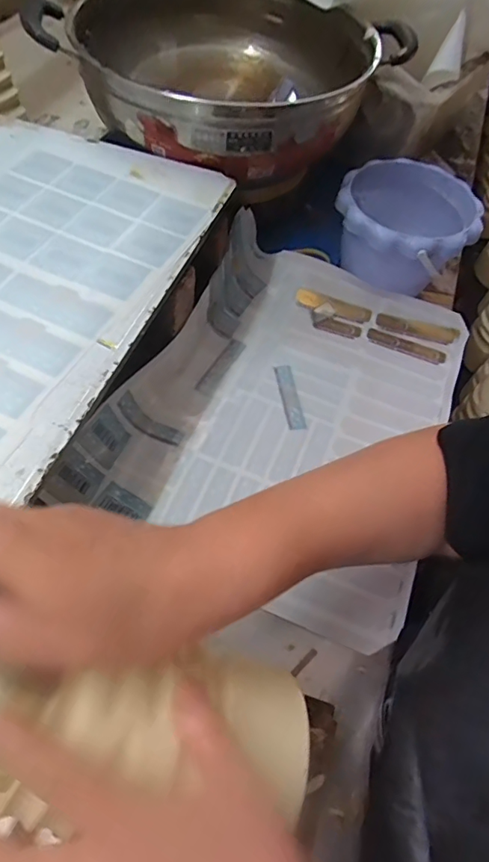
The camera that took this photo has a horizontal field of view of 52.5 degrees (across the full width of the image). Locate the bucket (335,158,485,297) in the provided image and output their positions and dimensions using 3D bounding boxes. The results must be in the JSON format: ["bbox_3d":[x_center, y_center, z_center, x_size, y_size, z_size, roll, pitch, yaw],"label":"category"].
[{"bbox_3d":[0.185,-0.231,0.602,0.151,0.119,0.152,4,58,-7],"label":"bucket"}]

